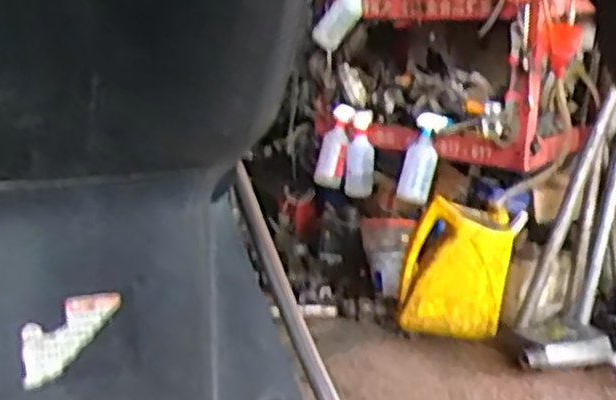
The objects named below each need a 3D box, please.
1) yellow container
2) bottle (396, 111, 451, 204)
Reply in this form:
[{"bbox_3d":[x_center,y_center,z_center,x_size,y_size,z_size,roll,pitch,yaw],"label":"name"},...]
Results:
[{"bbox_3d":[0.331,0.159,1.642,0.241,0.275,0.132,3,13,8],"label":"yellow container"},{"bbox_3d":[0.281,-0.109,1.811,0.079,0.230,0.078,11,-11,39],"label":"bottle"}]

